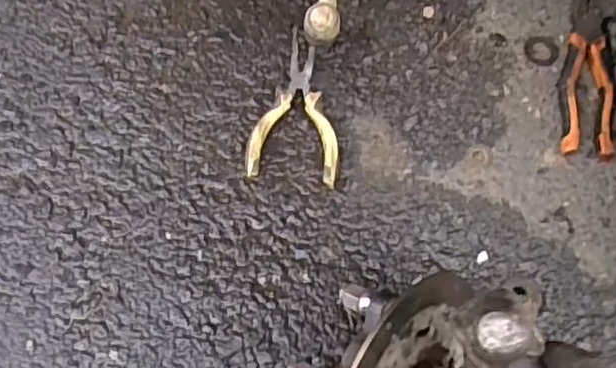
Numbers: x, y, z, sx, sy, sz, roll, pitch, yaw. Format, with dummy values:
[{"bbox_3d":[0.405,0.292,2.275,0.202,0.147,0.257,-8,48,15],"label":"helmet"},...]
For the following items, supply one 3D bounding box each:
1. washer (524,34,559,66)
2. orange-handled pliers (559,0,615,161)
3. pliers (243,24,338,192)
[{"bbox_3d":[0.240,-0.138,0.676,0.034,0.004,0.037,1,68,-2],"label":"washer"},{"bbox_3d":[0.281,-0.118,0.661,0.047,0.020,0.195,10,68,1],"label":"orange-handled pliers"},{"bbox_3d":[-0.007,-0.073,0.625,0.084,0.028,0.145,8,68,0],"label":"pliers"}]

